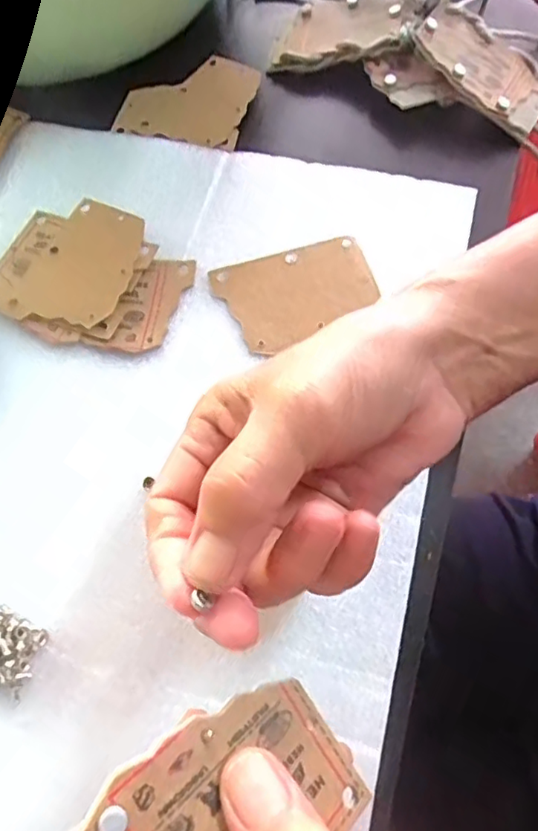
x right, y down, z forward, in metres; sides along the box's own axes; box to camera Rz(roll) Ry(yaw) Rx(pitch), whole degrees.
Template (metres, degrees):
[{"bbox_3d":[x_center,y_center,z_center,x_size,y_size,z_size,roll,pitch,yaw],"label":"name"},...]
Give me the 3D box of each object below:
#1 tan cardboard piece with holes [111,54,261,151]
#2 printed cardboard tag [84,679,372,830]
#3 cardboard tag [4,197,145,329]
[{"bbox_3d":[-0.050,-0.198,0.368,0.079,0.004,0.076,12,67,12],"label":"tan cardboard piece with holes"},{"bbox_3d":[-0.011,0.107,0.155,0.076,0.004,0.052,-29,84,-38],"label":"printed cardboard tag"},{"bbox_3d":[-0.095,-0.080,0.308,0.055,0.004,0.072,27,71,17],"label":"cardboard tag"}]

